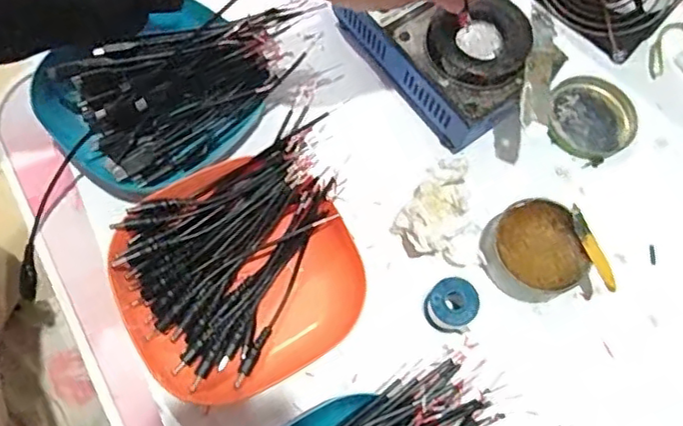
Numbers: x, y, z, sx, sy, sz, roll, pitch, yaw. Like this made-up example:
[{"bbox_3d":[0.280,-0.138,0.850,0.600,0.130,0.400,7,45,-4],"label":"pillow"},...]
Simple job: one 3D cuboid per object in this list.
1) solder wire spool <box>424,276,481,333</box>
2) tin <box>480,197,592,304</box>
[{"bbox_3d":[0.069,0.058,0.378,0.028,0.025,0.029,1,68,-2],"label":"solder wire spool"},{"bbox_3d":[0.125,0.025,0.395,0.057,0.027,0.062,1,68,-2],"label":"tin"}]

